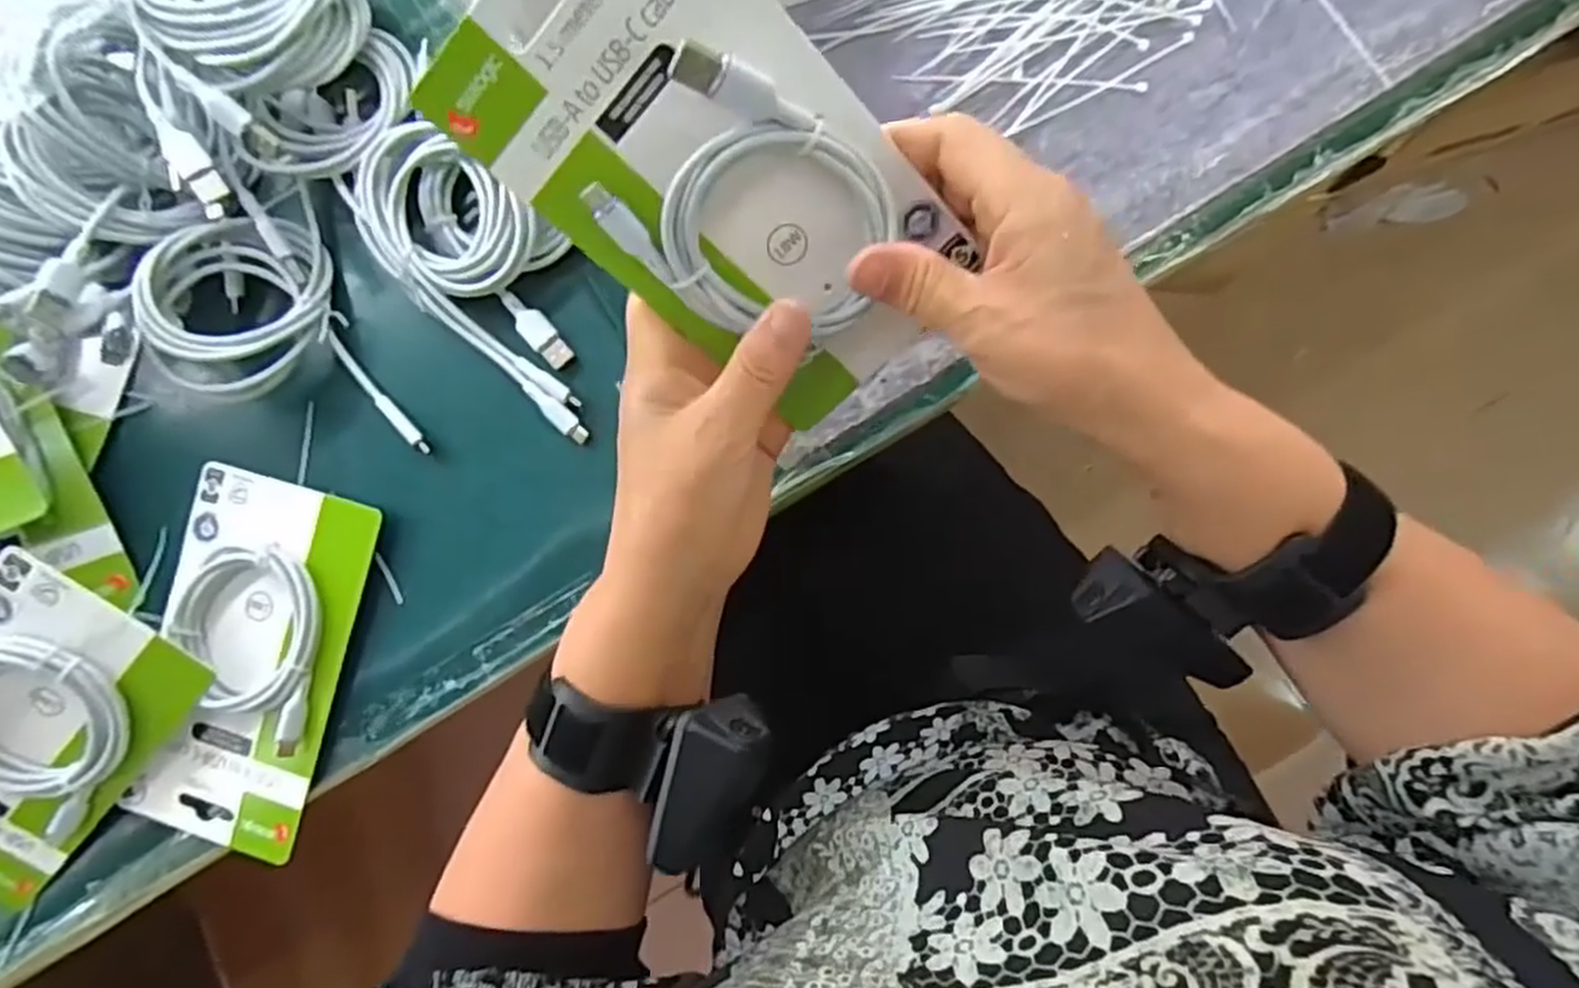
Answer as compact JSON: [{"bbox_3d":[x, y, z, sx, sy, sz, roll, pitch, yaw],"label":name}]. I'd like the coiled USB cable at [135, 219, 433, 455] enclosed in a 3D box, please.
[{"bbox_3d":[-0.236,-0.085,0.371,0.132,0.038,0.093,14,88,5],"label":"coiled USB cable"}]

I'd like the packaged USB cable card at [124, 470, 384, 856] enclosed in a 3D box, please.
[{"bbox_3d":[-0.270,0.084,0.389,0.098,0.013,0.179,14,87,5],"label":"packaged USB cable card"}]

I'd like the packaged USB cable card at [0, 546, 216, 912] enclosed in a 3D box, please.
[{"bbox_3d":[-0.367,0.119,0.370,0.098,0.017,0.180,40,101,-18],"label":"packaged USB cable card"}]

